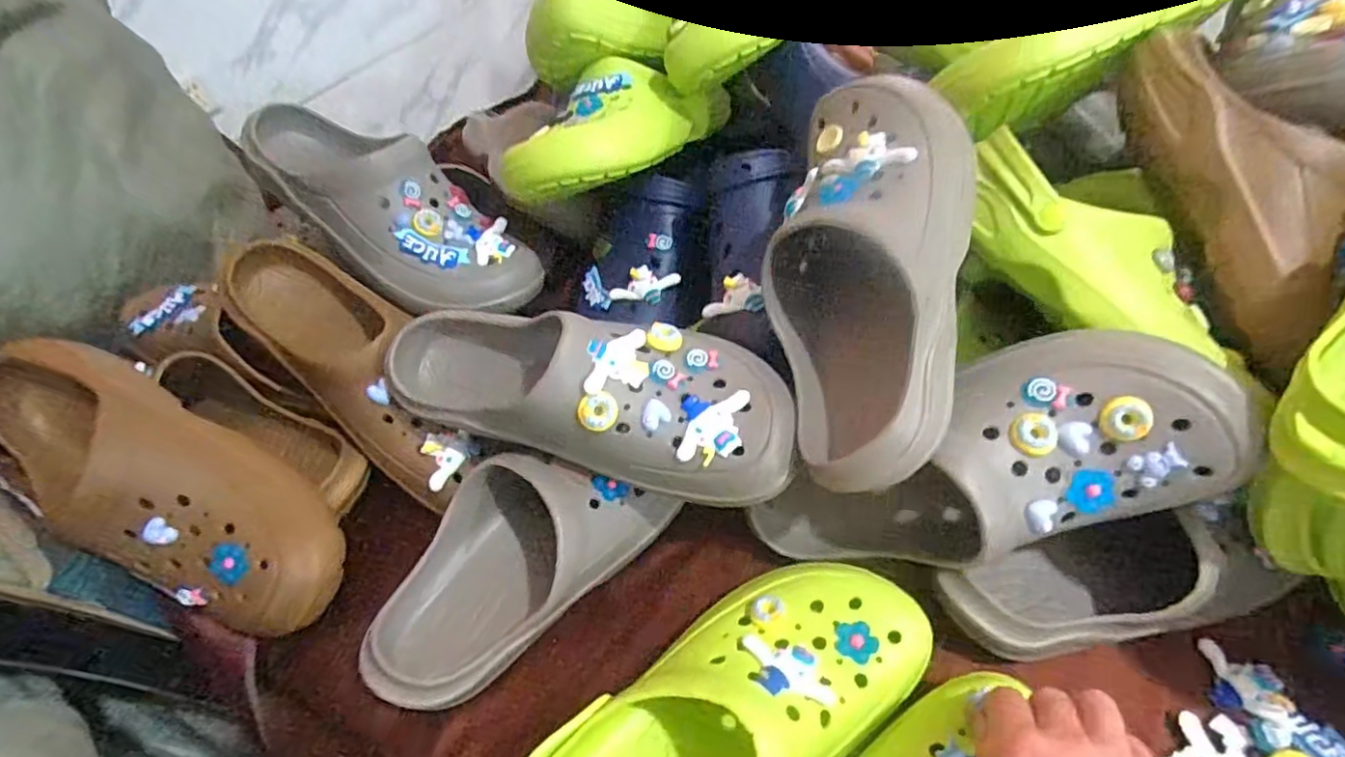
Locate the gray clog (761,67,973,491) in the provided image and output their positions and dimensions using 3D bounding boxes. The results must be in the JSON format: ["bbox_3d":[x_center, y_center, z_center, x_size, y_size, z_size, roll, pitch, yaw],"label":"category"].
[{"bbox_3d":[0.121,-0.073,0.399,0.115,0.087,0.276,4,75,8],"label":"gray clog"}]

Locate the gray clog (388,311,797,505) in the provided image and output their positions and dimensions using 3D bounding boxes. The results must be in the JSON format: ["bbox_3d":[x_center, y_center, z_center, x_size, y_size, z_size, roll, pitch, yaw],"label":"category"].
[{"bbox_3d":[-0.050,-0.001,0.410,0.251,0.077,0.092,9,51,12],"label":"gray clog"}]

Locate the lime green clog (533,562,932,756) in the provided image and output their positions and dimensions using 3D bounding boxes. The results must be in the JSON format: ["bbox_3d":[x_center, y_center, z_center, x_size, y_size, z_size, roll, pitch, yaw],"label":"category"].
[{"bbox_3d":[0.023,0.197,0.359,0.283,0.087,0.111,-31,54,-20],"label":"lime green clog"}]

